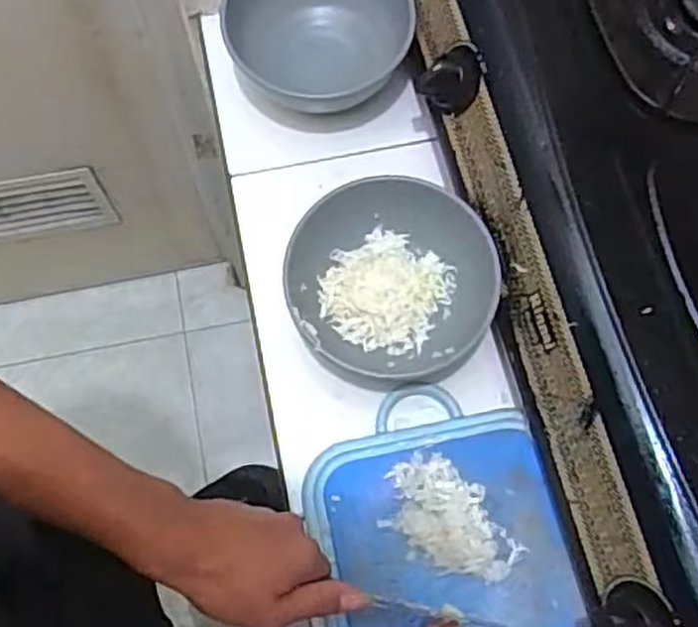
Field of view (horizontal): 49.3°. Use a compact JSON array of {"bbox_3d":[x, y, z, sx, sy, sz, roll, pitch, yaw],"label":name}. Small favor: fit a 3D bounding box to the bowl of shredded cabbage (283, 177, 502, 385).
[{"bbox_3d":[0.033,-0.023,0.593,0.154,0.061,0.145,0,73,-1],"label":"bowl of shredded cabbage"}]

